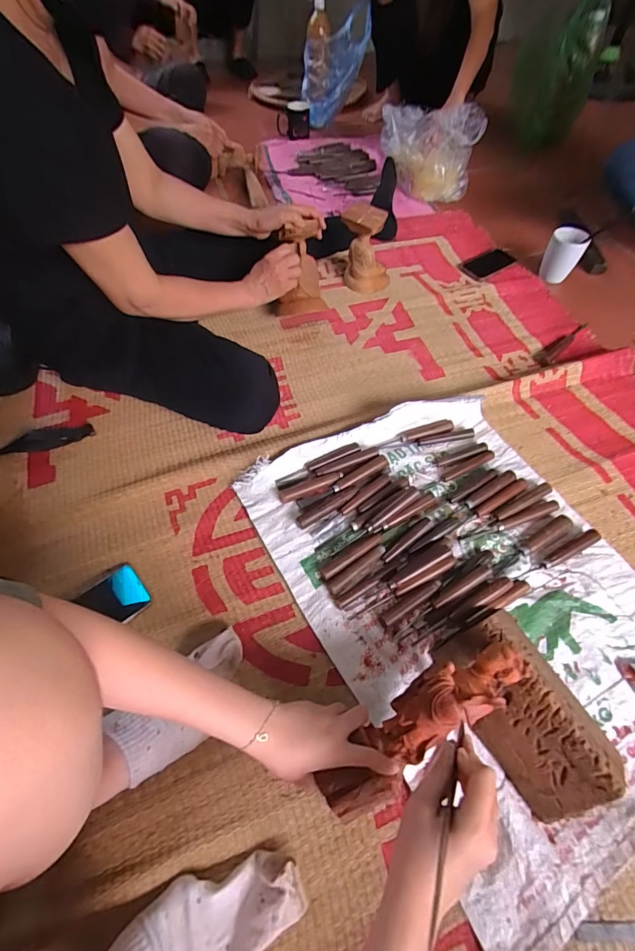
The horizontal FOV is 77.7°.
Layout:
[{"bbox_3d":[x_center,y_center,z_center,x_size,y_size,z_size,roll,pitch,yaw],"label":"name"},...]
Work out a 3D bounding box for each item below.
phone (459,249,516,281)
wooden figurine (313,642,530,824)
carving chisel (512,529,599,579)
[{"bbox_3d":[0.458,-0.576,1.069,0.146,0.012,0.088,-35,65,-21],"label":"phone"},{"bbox_3d":[0.120,0.274,0.441,0.258,0.059,0.065,-35,64,-9],"label":"wooden figurine"},{"bbox_3d":[0.375,0.127,0.612,0.163,0.014,0.021,-24,61,-15],"label":"carving chisel"}]

